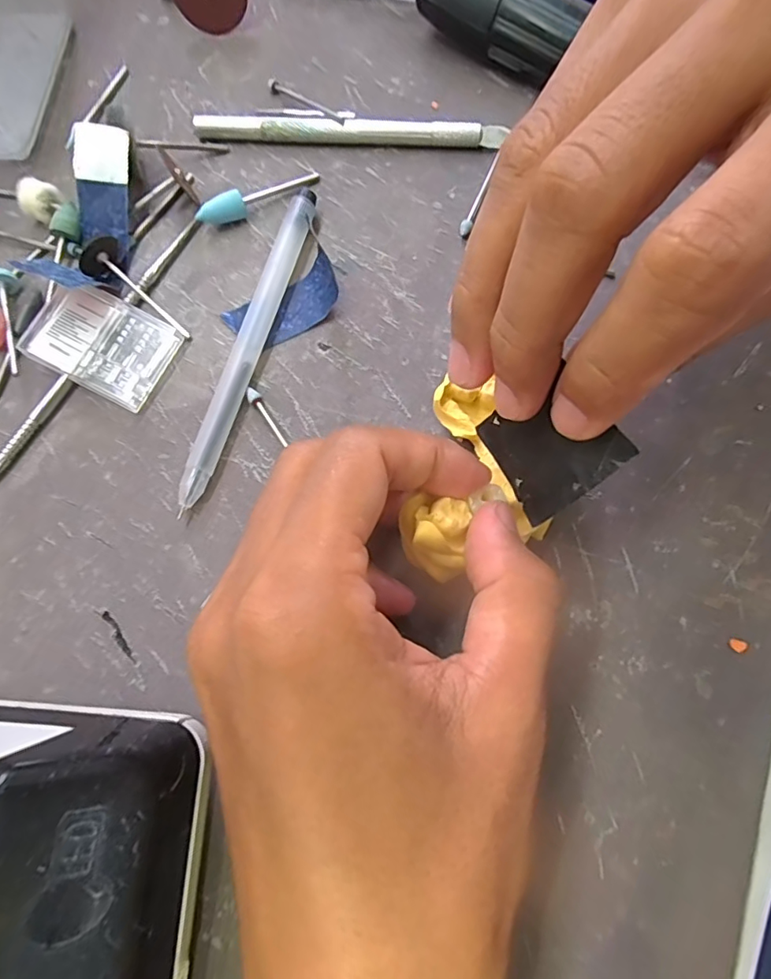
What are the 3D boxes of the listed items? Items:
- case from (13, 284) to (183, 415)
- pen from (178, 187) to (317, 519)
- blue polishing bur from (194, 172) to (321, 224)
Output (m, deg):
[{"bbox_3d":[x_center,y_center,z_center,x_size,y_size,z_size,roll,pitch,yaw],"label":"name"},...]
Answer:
[{"bbox_3d":[-0.101,-0.052,0.186,0.044,0.012,0.033,26,79,8],"label":"case"},{"bbox_3d":[-0.048,-0.052,0.185,0.010,0.010,0.123,17,76,7],"label":"pen"},{"bbox_3d":[-0.048,-0.113,0.201,0.049,0.011,0.007,-27,75,-4],"label":"blue polishing bur"}]

